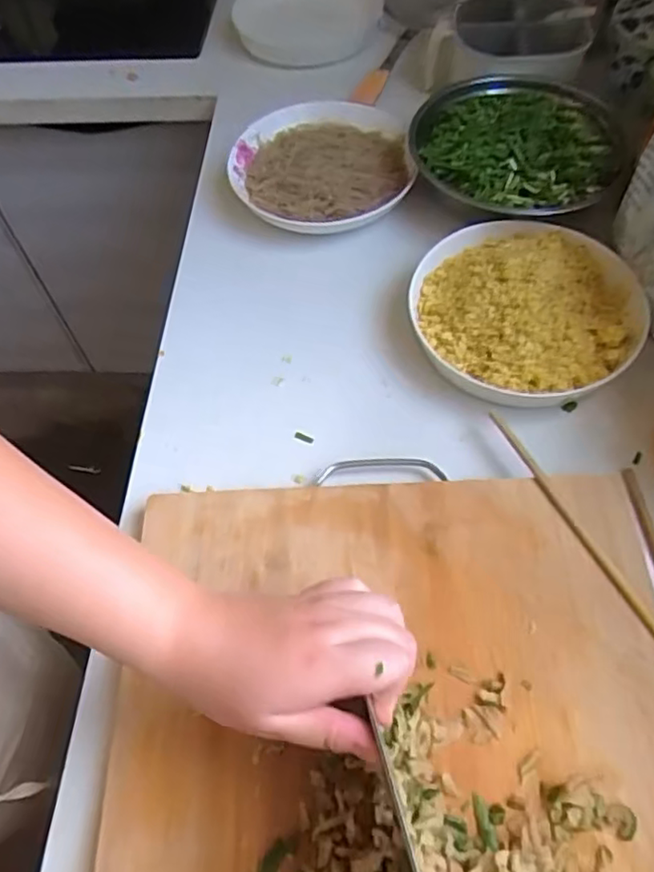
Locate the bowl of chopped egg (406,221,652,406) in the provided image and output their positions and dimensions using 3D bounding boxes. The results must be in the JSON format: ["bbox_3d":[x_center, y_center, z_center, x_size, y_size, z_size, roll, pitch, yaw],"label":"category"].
[{"bbox_3d":[0.172,-0.113,0.558,0.191,0.067,0.180,-1,58,2],"label":"bowl of chopped egg"}]

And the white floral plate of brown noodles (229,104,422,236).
[{"bbox_3d":[-0.006,-0.284,0.681,0.186,0.037,0.188,-1,58,2],"label":"white floral plate of brown noodles"}]

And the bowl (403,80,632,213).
[{"bbox_3d":[0.188,-0.292,0.637,0.198,0.048,0.193,3,59,5],"label":"bowl"}]

